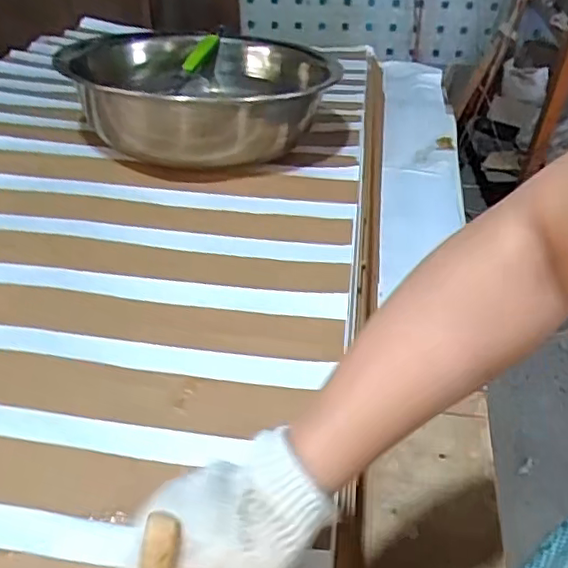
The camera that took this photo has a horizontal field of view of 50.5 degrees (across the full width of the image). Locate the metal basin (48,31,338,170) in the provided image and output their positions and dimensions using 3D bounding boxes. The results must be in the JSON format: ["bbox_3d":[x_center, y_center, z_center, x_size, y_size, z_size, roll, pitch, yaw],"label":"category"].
[{"bbox_3d":[-0.115,-0.293,0.865,0.321,0.126,0.359,22,47,19],"label":"metal basin"}]

